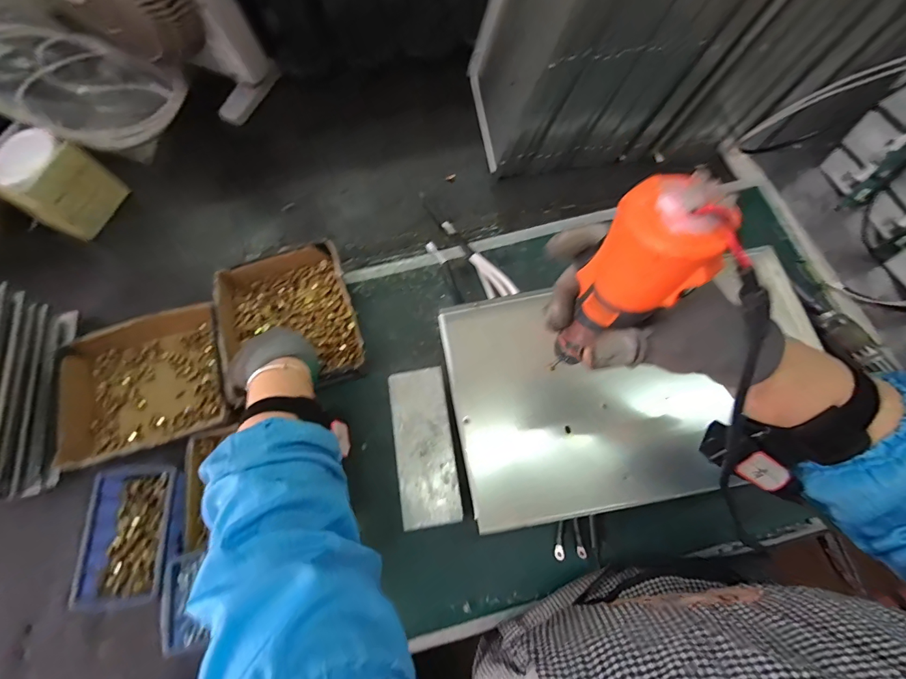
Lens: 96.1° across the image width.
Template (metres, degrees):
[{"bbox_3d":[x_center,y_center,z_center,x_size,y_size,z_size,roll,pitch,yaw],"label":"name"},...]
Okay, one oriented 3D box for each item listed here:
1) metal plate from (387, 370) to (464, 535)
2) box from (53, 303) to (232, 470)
[{"bbox_3d":[-0.031,0.108,0.424,0.058,0.009,0.158,-10,69,1],"label":"metal plate"},{"bbox_3d":[-0.399,0.057,0.540,0.203,0.050,0.177,-17,70,-7],"label":"box"}]

